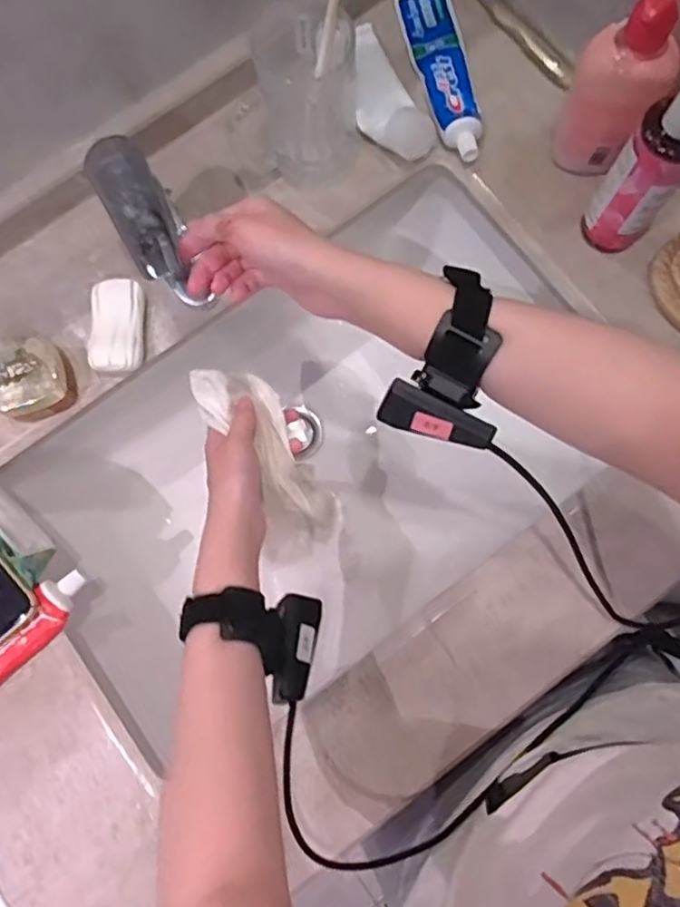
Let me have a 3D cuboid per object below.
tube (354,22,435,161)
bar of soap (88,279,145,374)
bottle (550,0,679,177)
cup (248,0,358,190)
[{"bbox_3d":[0.037,-0.329,0.587,0.054,0.032,0.140,-18,78,-4],"label":"tube"},{"bbox_3d":[-0.191,-0.106,0.557,0.043,0.032,0.077,-3,78,-1],"label":"bar of soap"},{"bbox_3d":[0.218,-0.289,0.497,0.068,0.183,0.052,34,80,7],"label":"bottle"},{"bbox_3d":[-0.025,-0.297,0.535,0.076,0.130,0.077,0,78,0],"label":"cup"}]

